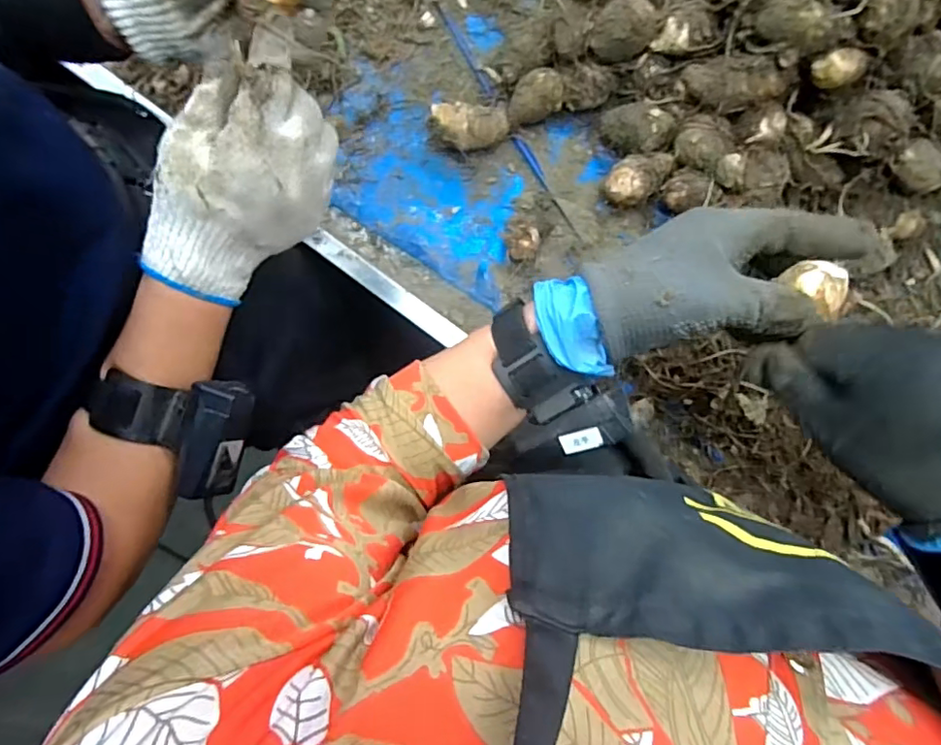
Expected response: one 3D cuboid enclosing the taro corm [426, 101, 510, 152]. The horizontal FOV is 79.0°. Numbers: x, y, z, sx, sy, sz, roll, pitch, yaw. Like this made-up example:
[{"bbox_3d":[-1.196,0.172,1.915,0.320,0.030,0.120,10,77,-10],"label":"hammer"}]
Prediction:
[{"bbox_3d":[-0.001,-0.215,0.513,0.068,0.041,0.038,1,88,2],"label":"taro corm"}]

